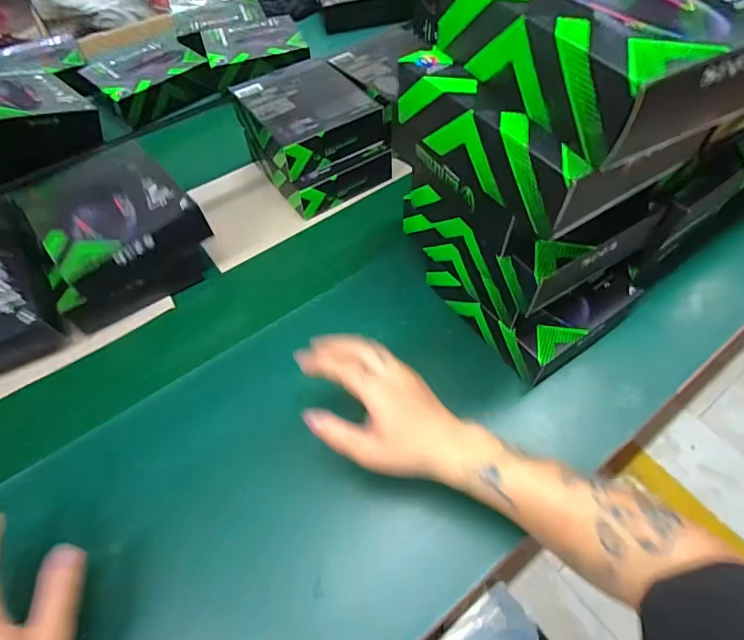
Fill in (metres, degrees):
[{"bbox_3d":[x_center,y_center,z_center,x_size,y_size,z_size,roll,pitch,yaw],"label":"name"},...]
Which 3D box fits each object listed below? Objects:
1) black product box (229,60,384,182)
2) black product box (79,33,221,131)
[{"bbox_3d":[-0.098,-0.301,0.639,0.156,0.052,0.178,-30,61,-17],"label":"black product box"},{"bbox_3d":[-0.415,-0.449,0.808,0.197,0.067,0.159,-31,61,-18],"label":"black product box"}]

